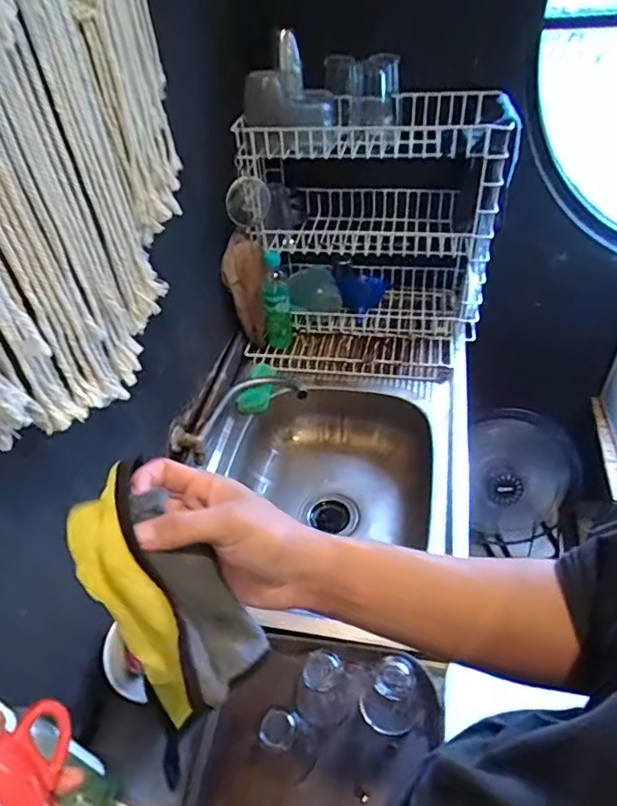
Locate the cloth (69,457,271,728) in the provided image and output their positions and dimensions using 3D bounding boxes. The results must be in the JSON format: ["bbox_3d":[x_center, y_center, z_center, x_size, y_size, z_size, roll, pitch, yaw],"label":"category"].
[{"bbox_3d":[-0.096,0.127,0.372,0.075,0.136,0.142,-35,51,-26],"label":"cloth"}]

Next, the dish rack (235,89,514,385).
[{"bbox_3d":[0.132,-0.338,1.126,0.472,0.443,0.349,6,45,13],"label":"dish rack"}]

